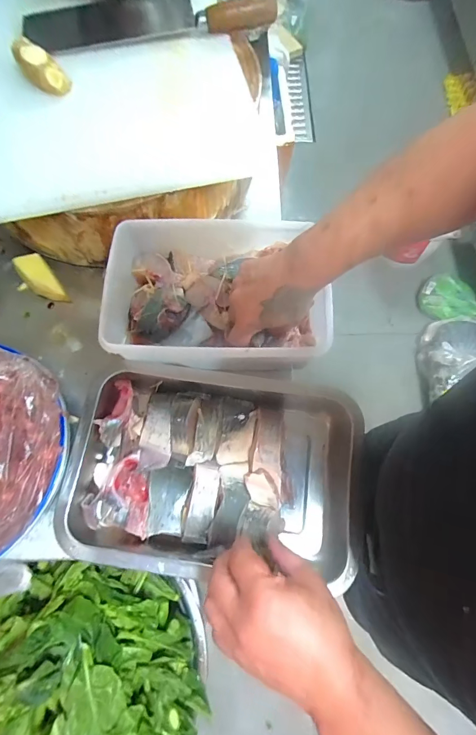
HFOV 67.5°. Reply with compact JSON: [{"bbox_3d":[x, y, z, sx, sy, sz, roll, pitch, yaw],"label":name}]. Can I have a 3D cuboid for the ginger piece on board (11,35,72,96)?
[{"bbox_3d":[-0.231,-0.347,0.412,0.062,0.036,0.027,30,74,10],"label":"ginger piece on board"}]

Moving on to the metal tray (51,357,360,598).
[{"bbox_3d":[-0.021,0.114,0.404,0.318,0.050,0.205,7,71,3],"label":"metal tray"}]

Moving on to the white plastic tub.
[{"bbox_3d":[-0.025,-0.083,0.435,0.247,0.087,0.169,2,71,1],"label":"white plastic tub"}]

